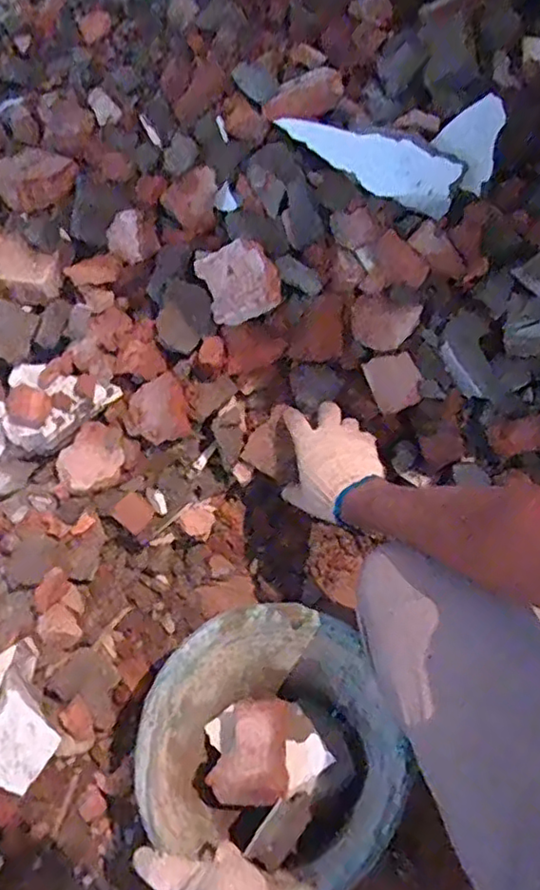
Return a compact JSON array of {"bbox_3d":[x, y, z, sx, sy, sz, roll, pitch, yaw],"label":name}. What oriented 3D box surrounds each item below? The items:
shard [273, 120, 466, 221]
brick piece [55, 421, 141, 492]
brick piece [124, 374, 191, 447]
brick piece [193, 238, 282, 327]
[{"bbox_3d":[0.139,-0.401,0.859,0.248,0.020,0.087,27,98,0],"label":"shard"},{"bbox_3d":[-0.220,0.015,0.789,0.063,0.052,0.097,29,61,24],"label":"brick piece"},{"bbox_3d":[-0.144,-0.040,0.797,0.082,0.032,0.086,-19,88,-6],"label":"brick piece"},{"bbox_3d":[-0.038,-0.205,0.794,0.089,0.030,0.093,-19,91,24],"label":"brick piece"}]

